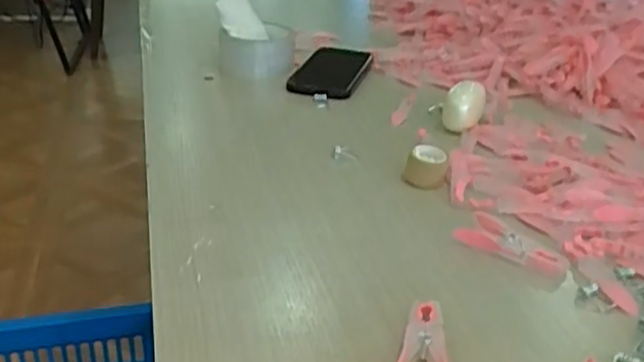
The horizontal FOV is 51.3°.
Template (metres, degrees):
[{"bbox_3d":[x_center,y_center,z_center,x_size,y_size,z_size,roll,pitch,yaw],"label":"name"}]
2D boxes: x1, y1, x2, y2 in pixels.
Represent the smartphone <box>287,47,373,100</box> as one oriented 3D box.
[{"bbox_3d":[0.011,-0.133,0.806,0.078,0.014,0.159,7,27,13],"label":"smartphone"}]

